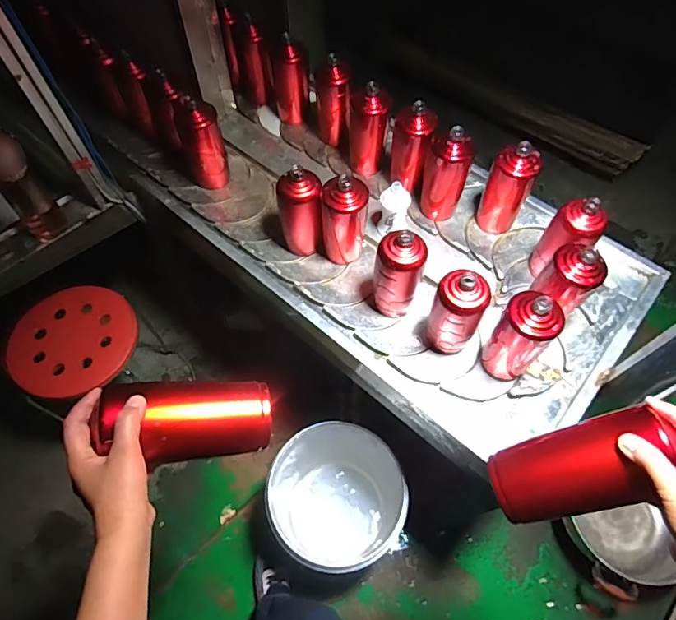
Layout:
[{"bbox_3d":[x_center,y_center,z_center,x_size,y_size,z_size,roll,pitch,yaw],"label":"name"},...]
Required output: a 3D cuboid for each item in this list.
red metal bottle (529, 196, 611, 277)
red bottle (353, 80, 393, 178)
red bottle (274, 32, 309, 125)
[{"bbox_3d":[0.405,-0.118,0.841,0.068,0.180,0.074,2,58,4],"label":"red metal bottle"},{"bbox_3d":[0.068,-0.375,0.994,0.075,0.178,0.067,-1,58,2],"label":"red bottle"},{"bbox_3d":[-0.108,-0.533,1.084,0.078,0.168,0.087,-9,58,-3],"label":"red bottle"}]

